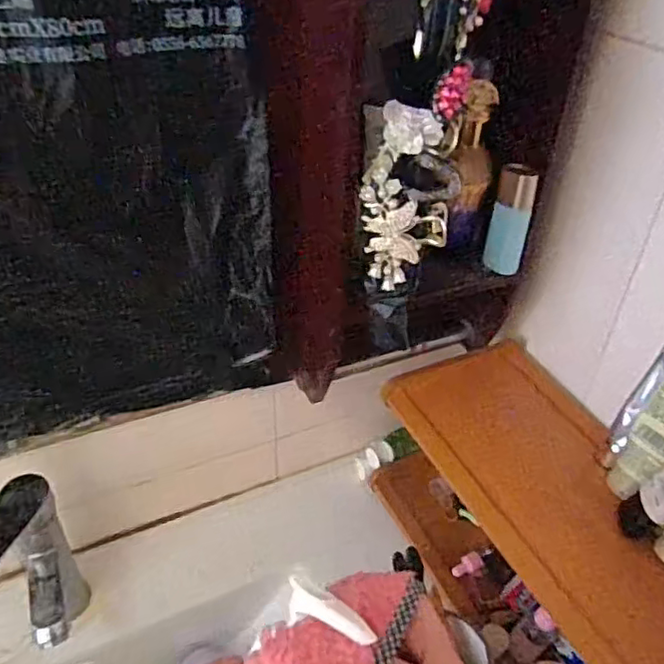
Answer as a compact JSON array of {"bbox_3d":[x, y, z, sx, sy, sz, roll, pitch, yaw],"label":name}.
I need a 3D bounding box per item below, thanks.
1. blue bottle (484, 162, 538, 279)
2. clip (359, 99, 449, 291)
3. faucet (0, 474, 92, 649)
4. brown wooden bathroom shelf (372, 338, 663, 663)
[{"bbox_3d":[0.171,-0.108,0.597,0.035,0.103,0.027,10,38,8],"label":"blue bottle"},{"bbox_3d":[0.056,-0.099,0.463,0.064,0.138,0.029,8,37,5],"label":"clip"},{"bbox_3d":[-0.270,0.232,0.571,0.058,0.188,0.129,-9,39,-16],"label":"faucet"},{"bbox_3d":[0.230,0.244,0.590,0.191,0.176,0.489,-13,40,-21],"label":"brown wooden bathroom shelf"}]

